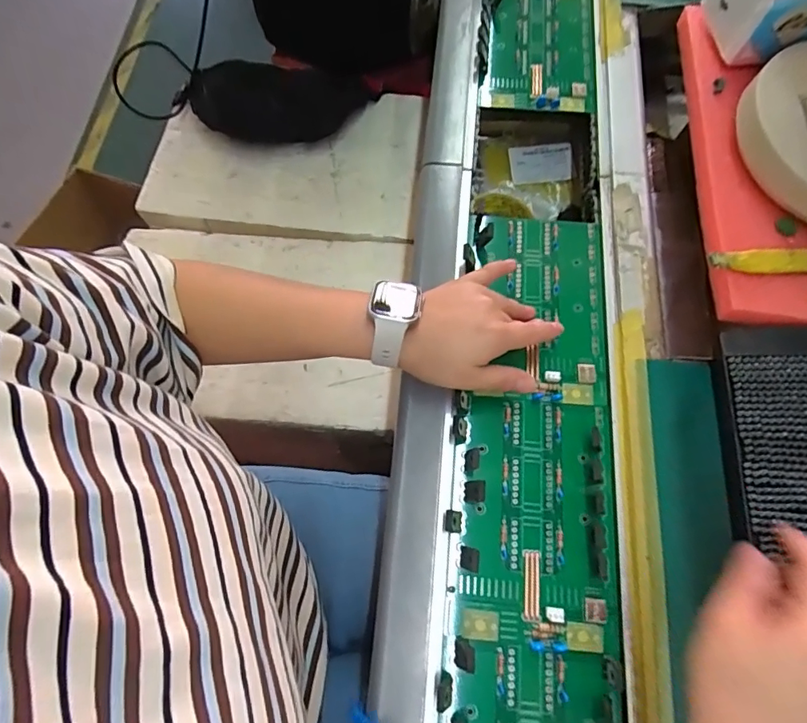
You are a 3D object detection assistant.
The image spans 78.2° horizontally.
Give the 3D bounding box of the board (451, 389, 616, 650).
[{"bbox_3d":[0.098,0.114,0.375,0.121,0.021,0.179,5,70,3],"label":"board"}]

